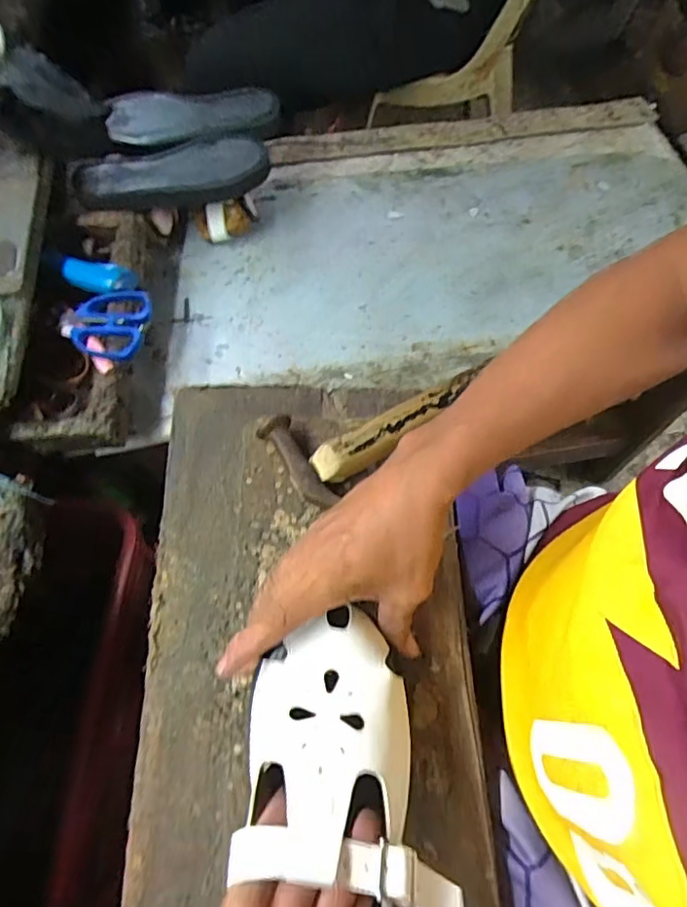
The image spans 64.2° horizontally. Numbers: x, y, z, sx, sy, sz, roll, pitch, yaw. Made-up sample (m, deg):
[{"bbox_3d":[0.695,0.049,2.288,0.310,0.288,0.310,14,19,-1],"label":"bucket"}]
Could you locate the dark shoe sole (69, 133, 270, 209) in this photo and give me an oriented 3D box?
[{"bbox_3d":[-0.211,-0.351,0.696,0.240,0.045,0.076,-17,64,-9],"label":"dark shoe sole"}]

